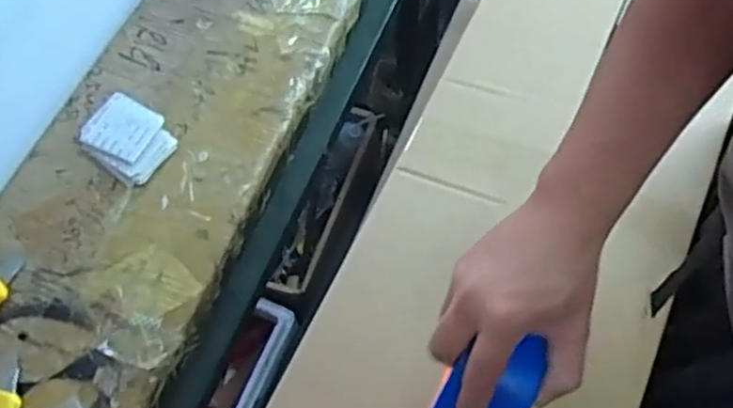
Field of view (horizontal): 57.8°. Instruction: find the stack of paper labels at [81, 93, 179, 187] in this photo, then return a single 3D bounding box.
[{"bbox_3d":[-0.262,-0.073,0.727,0.103,0.010,0.079,33,71,16],"label":"stack of paper labels"}]

